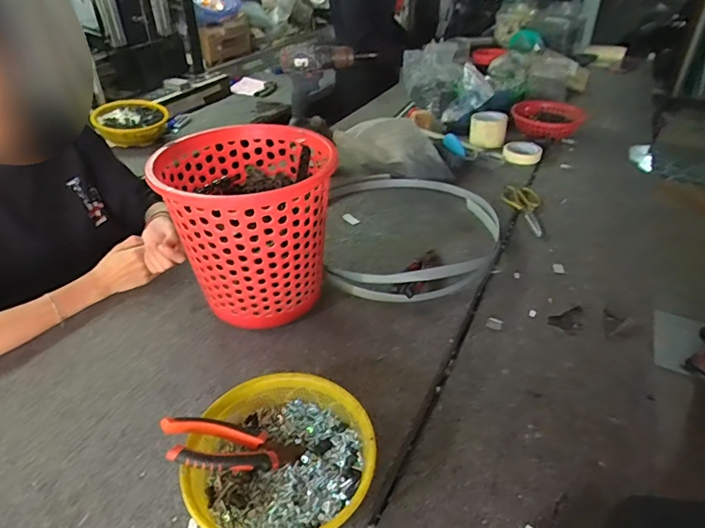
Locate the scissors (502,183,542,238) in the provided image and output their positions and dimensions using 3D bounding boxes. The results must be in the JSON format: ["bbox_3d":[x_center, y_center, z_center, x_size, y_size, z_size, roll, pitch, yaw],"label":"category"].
[{"bbox_3d":[0.360,-0.120,0.979,0.067,0.014,0.190,3,36,6],"label":"scissors"}]

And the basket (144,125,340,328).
[{"bbox_3d":[-0.143,-0.049,0.706,0.225,0.244,0.227,-7,36,-8],"label":"basket"}]

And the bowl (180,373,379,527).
[{"bbox_3d":[-0.070,0.215,0.497,0.182,0.068,0.181,-1,36,0],"label":"bowl"}]

